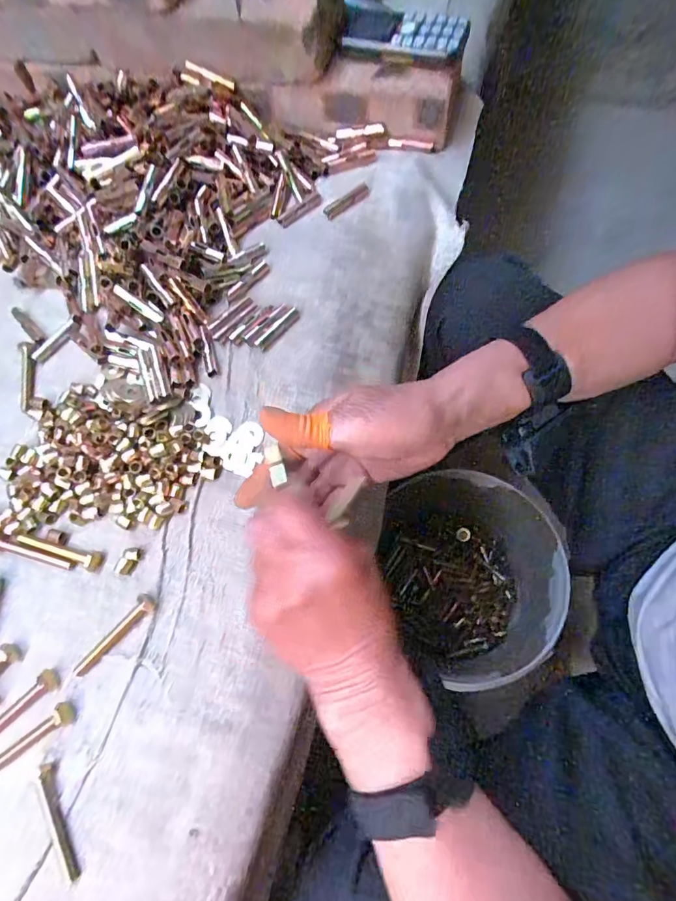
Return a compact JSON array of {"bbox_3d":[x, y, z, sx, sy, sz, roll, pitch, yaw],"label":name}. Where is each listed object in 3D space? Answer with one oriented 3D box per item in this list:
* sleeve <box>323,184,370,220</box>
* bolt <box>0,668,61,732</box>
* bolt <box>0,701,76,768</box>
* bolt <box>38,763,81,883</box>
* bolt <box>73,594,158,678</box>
[{"bbox_3d":[0.008,-0.231,0.425,0.047,0.009,0.011,-30,70,6],"label":"sleeve"},{"bbox_3d":[-0.215,0.173,0.300,0.066,0.014,0.012,-43,70,-11],"label":"bolt"},{"bbox_3d":[-0.203,0.188,0.296,0.067,0.012,0.014,-33,69,-7],"label":"bolt"},{"bbox_3d":[-0.171,0.226,0.279,0.012,0.005,0.063,-29,68,-6],"label":"bolt"},{"bbox_3d":[-0.154,0.127,0.314,0.011,0.009,0.065,38,77,19],"label":"bolt"}]

